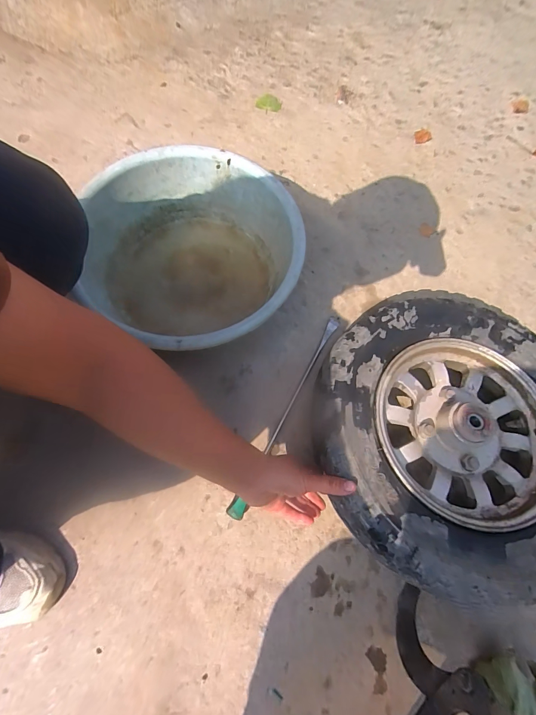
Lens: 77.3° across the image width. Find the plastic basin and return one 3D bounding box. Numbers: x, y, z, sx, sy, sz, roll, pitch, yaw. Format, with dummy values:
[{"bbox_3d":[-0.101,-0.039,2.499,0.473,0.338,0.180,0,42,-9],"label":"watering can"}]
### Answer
[{"bbox_3d":[-0.123,-0.175,0.587,0.352,0.145,0.333,0,72,0],"label":"plastic basin"}]

